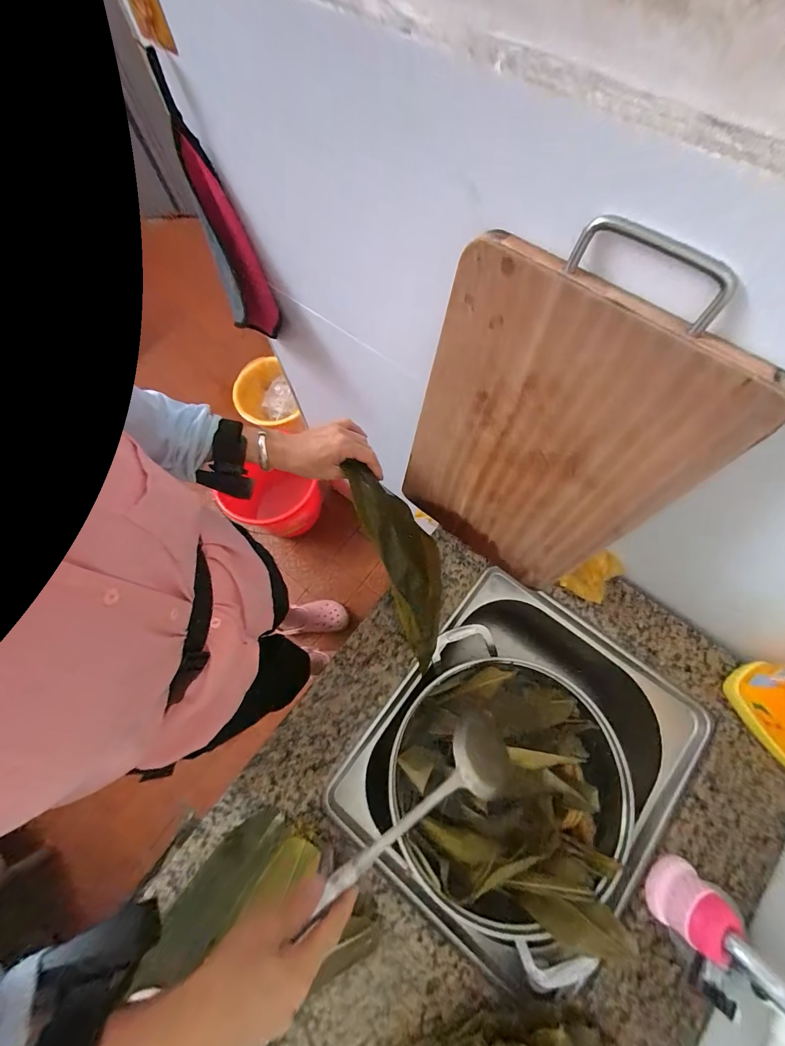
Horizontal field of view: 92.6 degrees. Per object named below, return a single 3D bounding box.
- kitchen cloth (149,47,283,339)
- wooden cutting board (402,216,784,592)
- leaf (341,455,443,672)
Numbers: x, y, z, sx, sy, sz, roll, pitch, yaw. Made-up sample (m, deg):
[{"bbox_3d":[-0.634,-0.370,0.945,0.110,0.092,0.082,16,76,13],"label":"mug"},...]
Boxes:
[{"bbox_3d":[-0.236,-0.393,0.539,0.068,0.319,0.077,-27,74,-7],"label":"kitchen cloth"},{"bbox_3d":[0.141,-0.071,0.404,0.264,0.400,0.018,34,63,18],"label":"wooden cutting board"},{"bbox_3d":[0.024,0.061,0.521,0.080,0.034,0.310,-21,101,-5],"label":"leaf"}]

